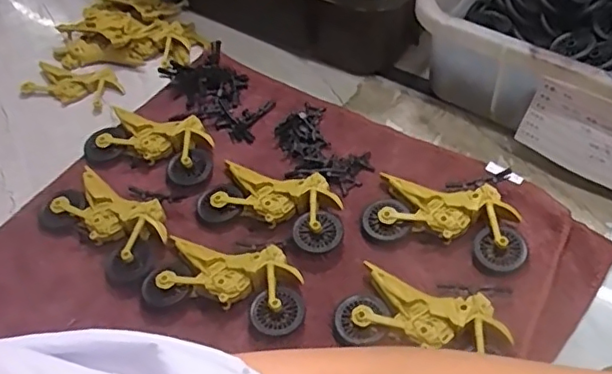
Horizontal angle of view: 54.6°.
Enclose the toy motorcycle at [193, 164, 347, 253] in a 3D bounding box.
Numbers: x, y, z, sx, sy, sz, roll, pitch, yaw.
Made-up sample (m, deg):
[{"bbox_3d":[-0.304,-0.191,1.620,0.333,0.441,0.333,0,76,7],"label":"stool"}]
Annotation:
[{"bbox_3d":[-0.025,0.012,0.458,0.116,0.021,0.056,16,56,16],"label":"toy motorcycle"}]

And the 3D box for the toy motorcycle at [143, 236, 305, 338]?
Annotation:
[{"bbox_3d":[-0.054,0.067,0.421,0.112,0.020,0.060,11,54,13],"label":"toy motorcycle"}]

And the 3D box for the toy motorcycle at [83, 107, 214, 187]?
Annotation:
[{"bbox_3d":[-0.130,-0.038,0.508,0.110,0.018,0.055,13,55,15],"label":"toy motorcycle"}]

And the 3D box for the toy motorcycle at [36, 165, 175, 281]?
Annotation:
[{"bbox_3d":[-0.155,0.025,0.461,0.104,0.020,0.069,24,58,21],"label":"toy motorcycle"}]

